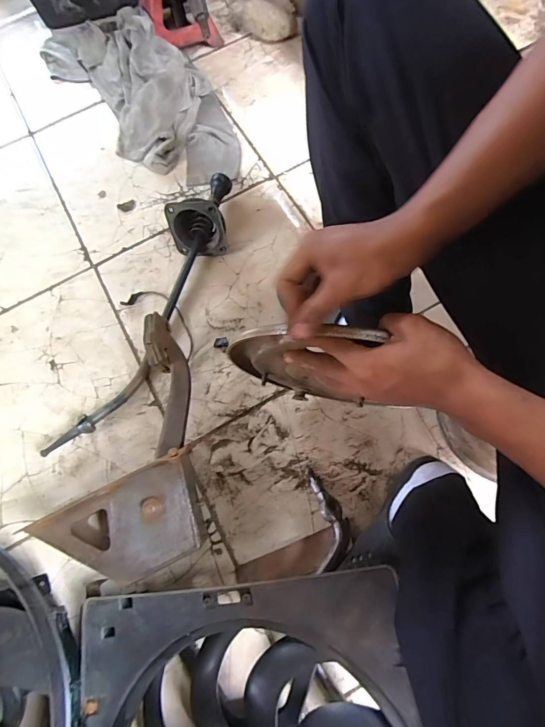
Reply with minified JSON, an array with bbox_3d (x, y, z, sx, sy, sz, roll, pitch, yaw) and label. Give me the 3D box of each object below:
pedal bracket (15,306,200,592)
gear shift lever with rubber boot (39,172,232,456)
[{"bbox_3d":[-0.224,0.125,0.596,0.221,0.111,0.373,-5,72,2],"label":"pedal bracket"},{"bbox_3d":[-0.216,-0.110,0.680,0.106,0.090,0.590,26,76,11],"label":"gear shift lever with rubber boot"}]

